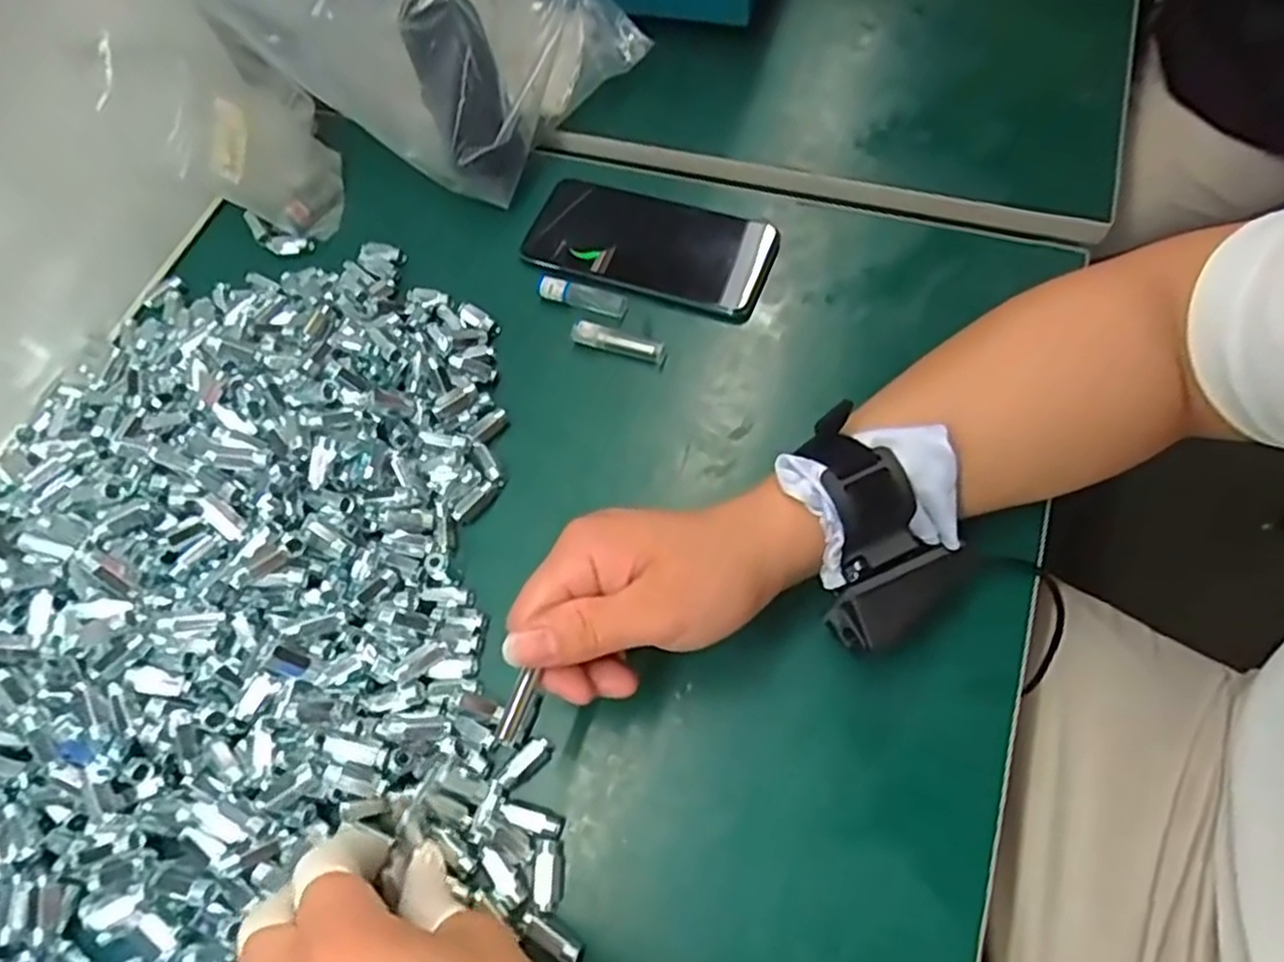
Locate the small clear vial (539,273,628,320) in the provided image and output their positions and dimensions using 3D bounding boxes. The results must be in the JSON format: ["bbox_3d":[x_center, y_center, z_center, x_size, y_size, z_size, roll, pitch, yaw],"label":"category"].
[{"bbox_3d":[-0.038,-0.116,0.459,0.058,0.012,0.016,19,67,12],"label":"small clear vial"}]

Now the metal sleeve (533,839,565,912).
[{"bbox_3d":[-0.041,0.172,0.324,0.012,0.007,0.026,-1,64,3],"label":"metal sleeve"}]

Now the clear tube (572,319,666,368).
[{"bbox_3d":[-0.014,-0.083,0.439,0.057,0.013,0.013,18,67,12],"label":"clear tube"}]

